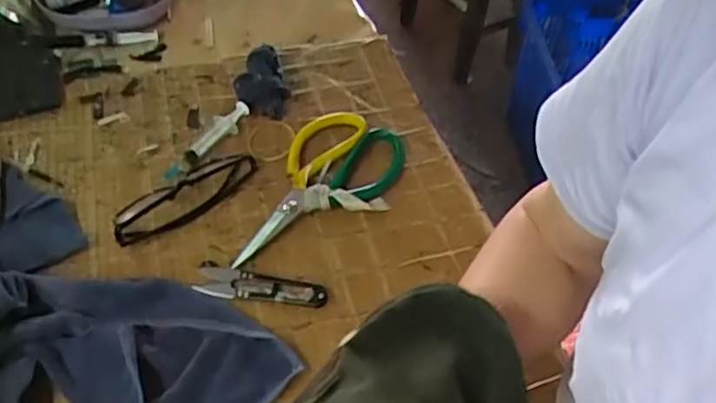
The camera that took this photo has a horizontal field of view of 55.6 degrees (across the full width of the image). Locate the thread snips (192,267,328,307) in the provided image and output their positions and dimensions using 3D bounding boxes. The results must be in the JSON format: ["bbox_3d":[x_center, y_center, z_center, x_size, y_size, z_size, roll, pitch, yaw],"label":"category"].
[{"bbox_3d":[-0.074,0.066,0.522,0.099,0.005,0.023,8,50,2],"label":"thread snips"}]

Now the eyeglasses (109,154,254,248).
[{"bbox_3d":[-0.144,-0.008,0.563,0.129,0.026,0.038,-31,59,-27],"label":"eyeglasses"}]

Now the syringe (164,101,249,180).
[{"bbox_3d":[-0.137,-0.055,0.607,0.020,0.015,0.108,26,52,16],"label":"syringe"}]

